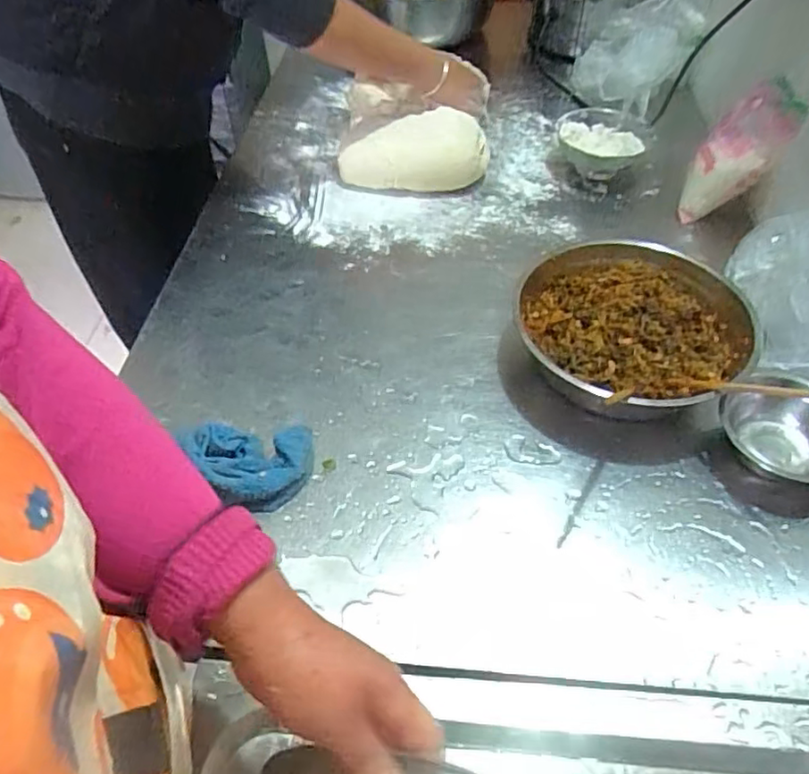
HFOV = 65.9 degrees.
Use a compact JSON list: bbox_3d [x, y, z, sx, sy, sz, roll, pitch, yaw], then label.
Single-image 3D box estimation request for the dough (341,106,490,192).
[{"bbox_3d":[0.010,-0.358,0.963,0.226,0.104,0.077,9,51,9],"label":"dough"}]

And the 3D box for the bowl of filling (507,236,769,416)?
[{"bbox_3d":[0.254,-0.056,0.698,0.243,0.079,0.245,-1,50,1],"label":"bowl of filling"}]

